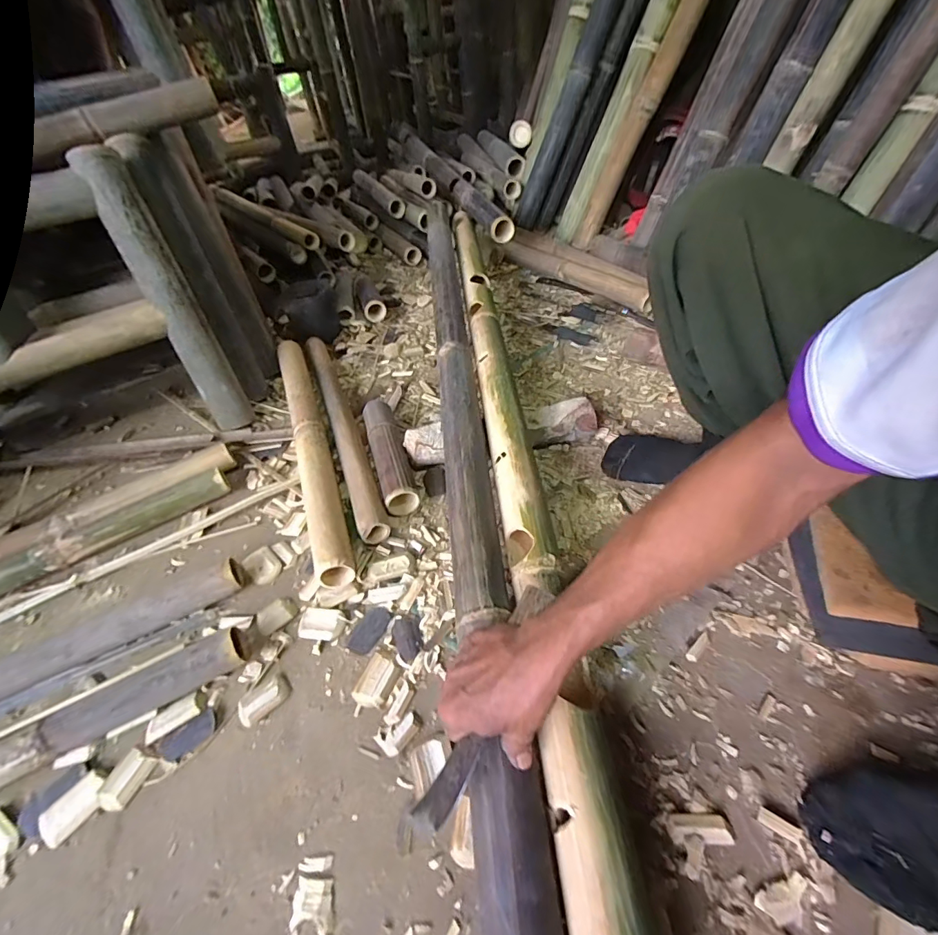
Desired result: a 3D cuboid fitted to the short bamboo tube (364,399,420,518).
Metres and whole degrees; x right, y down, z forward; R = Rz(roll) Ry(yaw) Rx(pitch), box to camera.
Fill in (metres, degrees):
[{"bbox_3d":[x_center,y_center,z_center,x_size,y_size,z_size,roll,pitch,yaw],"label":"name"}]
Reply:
[{"bbox_3d":[-0.141,-0.032,0.776,0.058,0.060,0.259,-17,49,-9],"label":"short bamboo tube"}]

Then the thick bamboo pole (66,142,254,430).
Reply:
[{"bbox_3d":[-0.548,-0.305,0.817,0.074,0.499,0.060,-25,25,-16],"label":"thick bamboo pole"}]

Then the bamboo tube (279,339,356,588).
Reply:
[{"bbox_3d":[-0.297,-0.067,0.820,0.053,0.066,0.642,-19,49,-11],"label":"bamboo tube"}]

